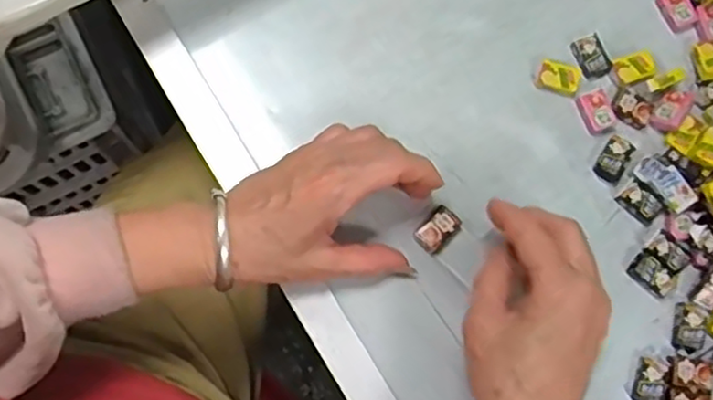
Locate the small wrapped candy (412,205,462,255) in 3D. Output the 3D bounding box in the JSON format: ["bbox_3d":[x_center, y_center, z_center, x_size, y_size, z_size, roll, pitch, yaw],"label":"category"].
[{"bbox_3d":[0.049,0.018,0.412,0.018,0.008,0.027,42,80,5],"label":"small wrapped candy"}]

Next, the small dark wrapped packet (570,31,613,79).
[{"bbox_3d":[0.152,-0.093,0.439,0.021,0.004,0.028,-18,81,-7],"label":"small dark wrapped packet"}]

